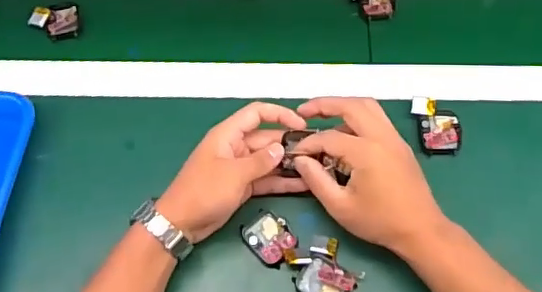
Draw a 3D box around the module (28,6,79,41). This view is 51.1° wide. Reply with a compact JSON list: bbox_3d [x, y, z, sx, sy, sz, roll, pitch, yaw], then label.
[{"bbox_3d":[-0.234,-0.134,0.614,0.050,0.016,0.038,-11,64,-4],"label":"module"}]

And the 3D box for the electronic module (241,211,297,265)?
[{"bbox_3d":[-0.001,0.080,0.496,0.037,0.008,0.042,-41,69,-17],"label":"electronic module"}]

